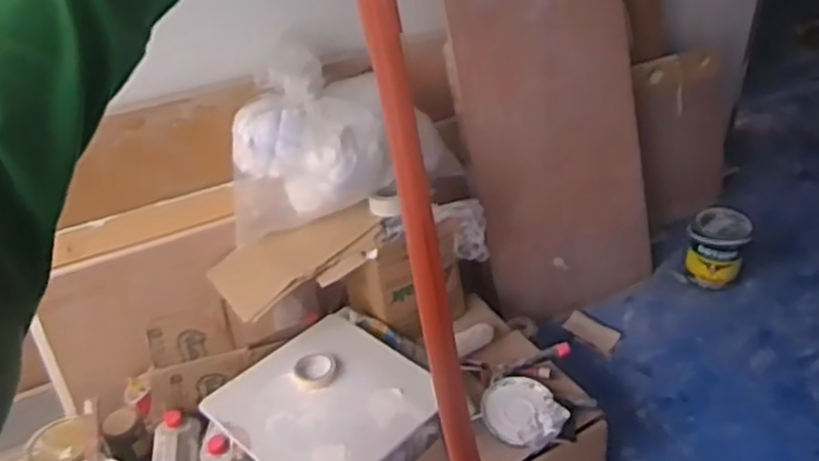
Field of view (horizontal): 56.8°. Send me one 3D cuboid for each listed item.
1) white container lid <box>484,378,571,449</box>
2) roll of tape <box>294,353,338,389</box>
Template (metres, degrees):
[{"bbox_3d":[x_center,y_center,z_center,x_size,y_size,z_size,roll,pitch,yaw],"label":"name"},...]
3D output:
[{"bbox_3d":[0.255,0.416,1.752,0.166,0.039,0.202,-23,41,-23],"label":"white container lid"},{"bbox_3d":[-0.213,0.320,1.731,0.096,0.018,0.098,-3,37,2],"label":"roll of tape"}]

